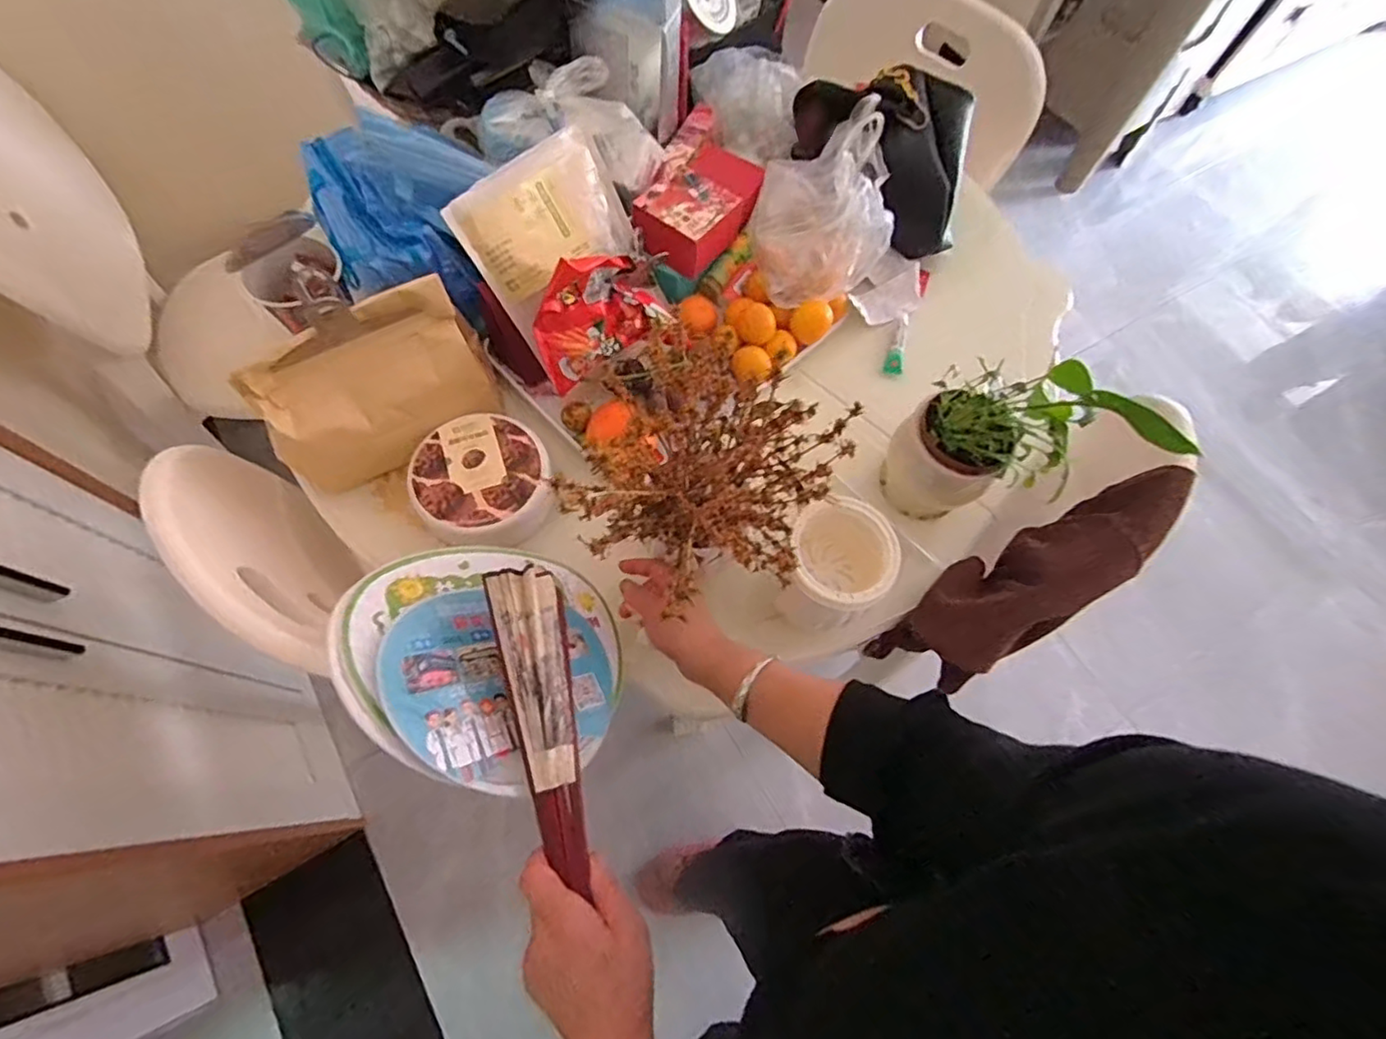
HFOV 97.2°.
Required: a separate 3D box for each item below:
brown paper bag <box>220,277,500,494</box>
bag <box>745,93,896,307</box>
[{"bbox_3d":[-0.315,-0.134,0.612,0.218,0.137,0.085,-25,60,-15],"label":"brown paper bag"},{"bbox_3d":[0.153,-0.380,0.737,0.161,0.123,0.189,0,57,0],"label":"bag"}]

